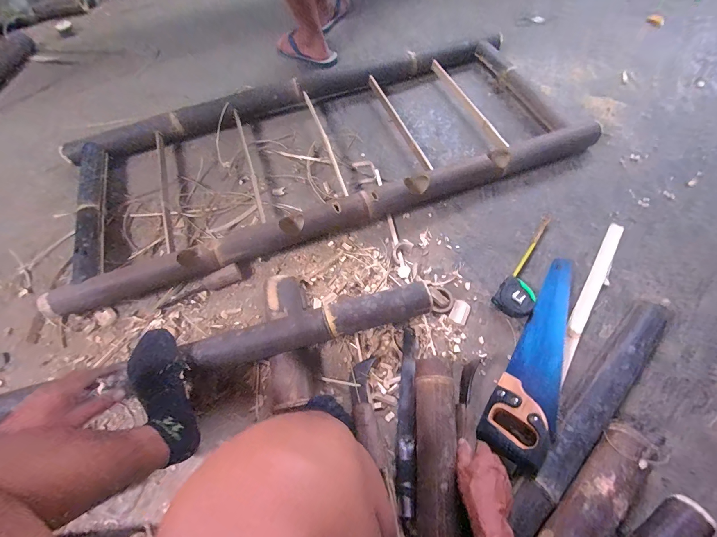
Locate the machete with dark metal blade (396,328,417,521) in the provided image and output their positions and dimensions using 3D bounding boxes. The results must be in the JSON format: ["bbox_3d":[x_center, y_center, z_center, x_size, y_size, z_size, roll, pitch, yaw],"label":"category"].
[{"bbox_3d":[0.094,0.275,0.615,0.030,0.032,0.328,4,64,5],"label":"machete with dark metal blade"}]

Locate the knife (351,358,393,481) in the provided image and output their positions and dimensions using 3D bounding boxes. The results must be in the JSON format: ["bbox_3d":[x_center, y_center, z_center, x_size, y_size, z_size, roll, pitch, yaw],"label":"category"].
[{"bbox_3d":[0.022,0.285,0.608,0.061,0.035,0.201,-9,64,-2],"label":"knife"}]

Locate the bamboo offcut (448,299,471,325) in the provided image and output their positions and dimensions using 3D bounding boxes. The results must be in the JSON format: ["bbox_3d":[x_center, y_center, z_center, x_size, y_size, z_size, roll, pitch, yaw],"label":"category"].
[{"bbox_3d":[0.235,0.100,0.730,0.039,0.006,0.055,27,68,15],"label":"bamboo offcut"}]

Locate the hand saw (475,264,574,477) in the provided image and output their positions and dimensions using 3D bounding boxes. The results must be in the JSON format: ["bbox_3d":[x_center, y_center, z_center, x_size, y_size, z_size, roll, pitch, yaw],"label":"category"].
[{"bbox_3d":[0.378,0.160,0.644,0.111,0.030,0.450,11,55,44],"label":"hand saw"}]

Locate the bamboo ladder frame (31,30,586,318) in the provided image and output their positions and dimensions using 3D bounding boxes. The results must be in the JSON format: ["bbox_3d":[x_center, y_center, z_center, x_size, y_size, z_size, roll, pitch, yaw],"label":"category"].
[{"bbox_3d":[-0.122,-0.372,0.930,1.398,0.123,0.616,-19,64,-7],"label":"bamboo ladder frame"}]

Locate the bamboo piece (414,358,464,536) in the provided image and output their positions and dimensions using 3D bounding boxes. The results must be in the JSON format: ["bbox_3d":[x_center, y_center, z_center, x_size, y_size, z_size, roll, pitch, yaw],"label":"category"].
[{"bbox_3d":[0.135,0.347,0.526,0.074,0.068,0.373,3,63,4],"label":"bamboo piece"}]

